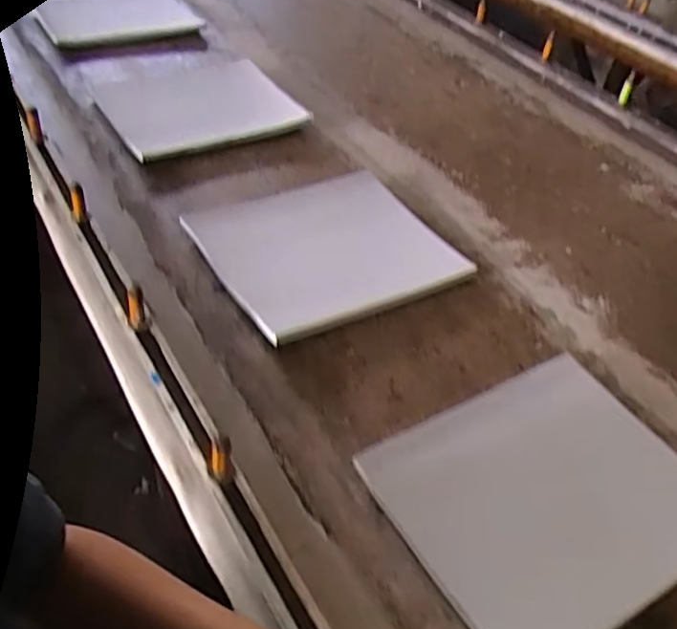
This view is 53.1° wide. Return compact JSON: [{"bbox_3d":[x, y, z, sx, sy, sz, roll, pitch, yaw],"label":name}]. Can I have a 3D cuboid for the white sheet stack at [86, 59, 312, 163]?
[{"bbox_3d":[-0.223,-0.325,1.060,0.273,0.029,0.321,-20,42,-22],"label":"white sheet stack"}]

